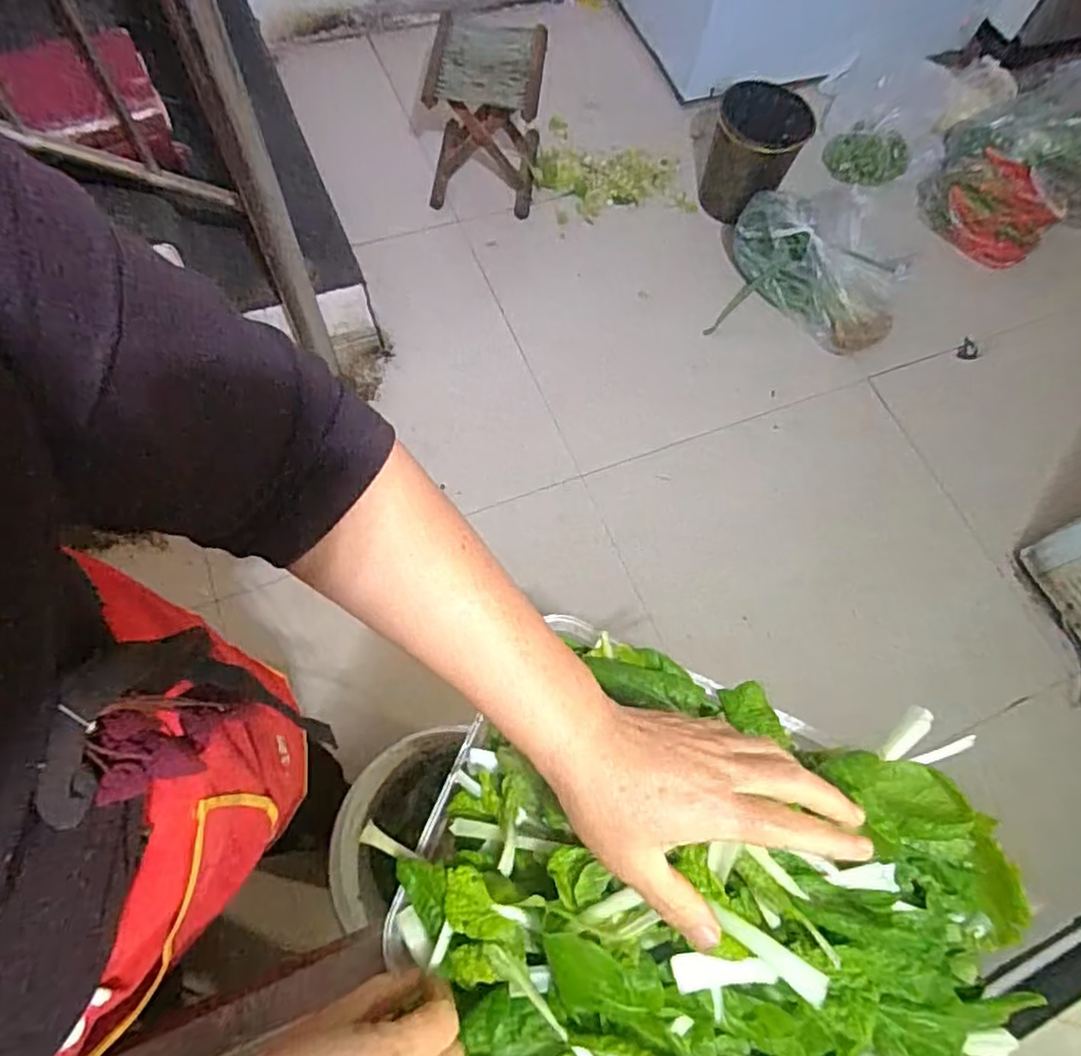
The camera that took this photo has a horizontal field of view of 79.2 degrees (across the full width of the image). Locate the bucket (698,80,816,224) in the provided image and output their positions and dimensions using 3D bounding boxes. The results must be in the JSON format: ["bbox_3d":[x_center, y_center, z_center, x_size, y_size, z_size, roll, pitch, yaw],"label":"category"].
[{"bbox_3d":[0.529,-0.934,1.627,0.211,0.197,0.271,19,68,3],"label":"bucket"}]

